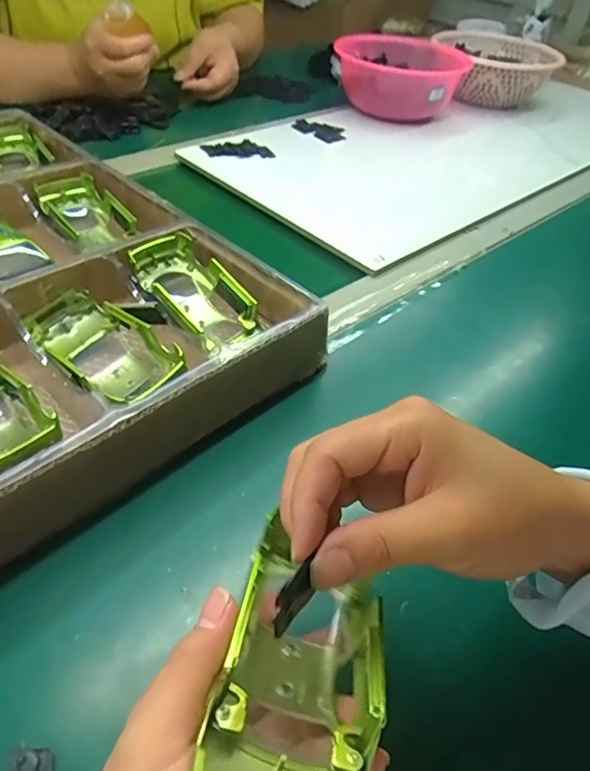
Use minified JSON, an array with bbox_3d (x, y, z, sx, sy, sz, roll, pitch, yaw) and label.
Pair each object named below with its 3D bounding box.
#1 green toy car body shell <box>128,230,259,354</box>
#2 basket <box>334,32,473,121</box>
[{"bbox_3d":[-0.076,-0.073,0.414,0.104,0.044,0.041,41,52,9],"label":"green toy car body shell"},{"bbox_3d":[0.156,-0.466,0.825,0.192,0.079,0.208,17,45,11],"label":"basket"}]

